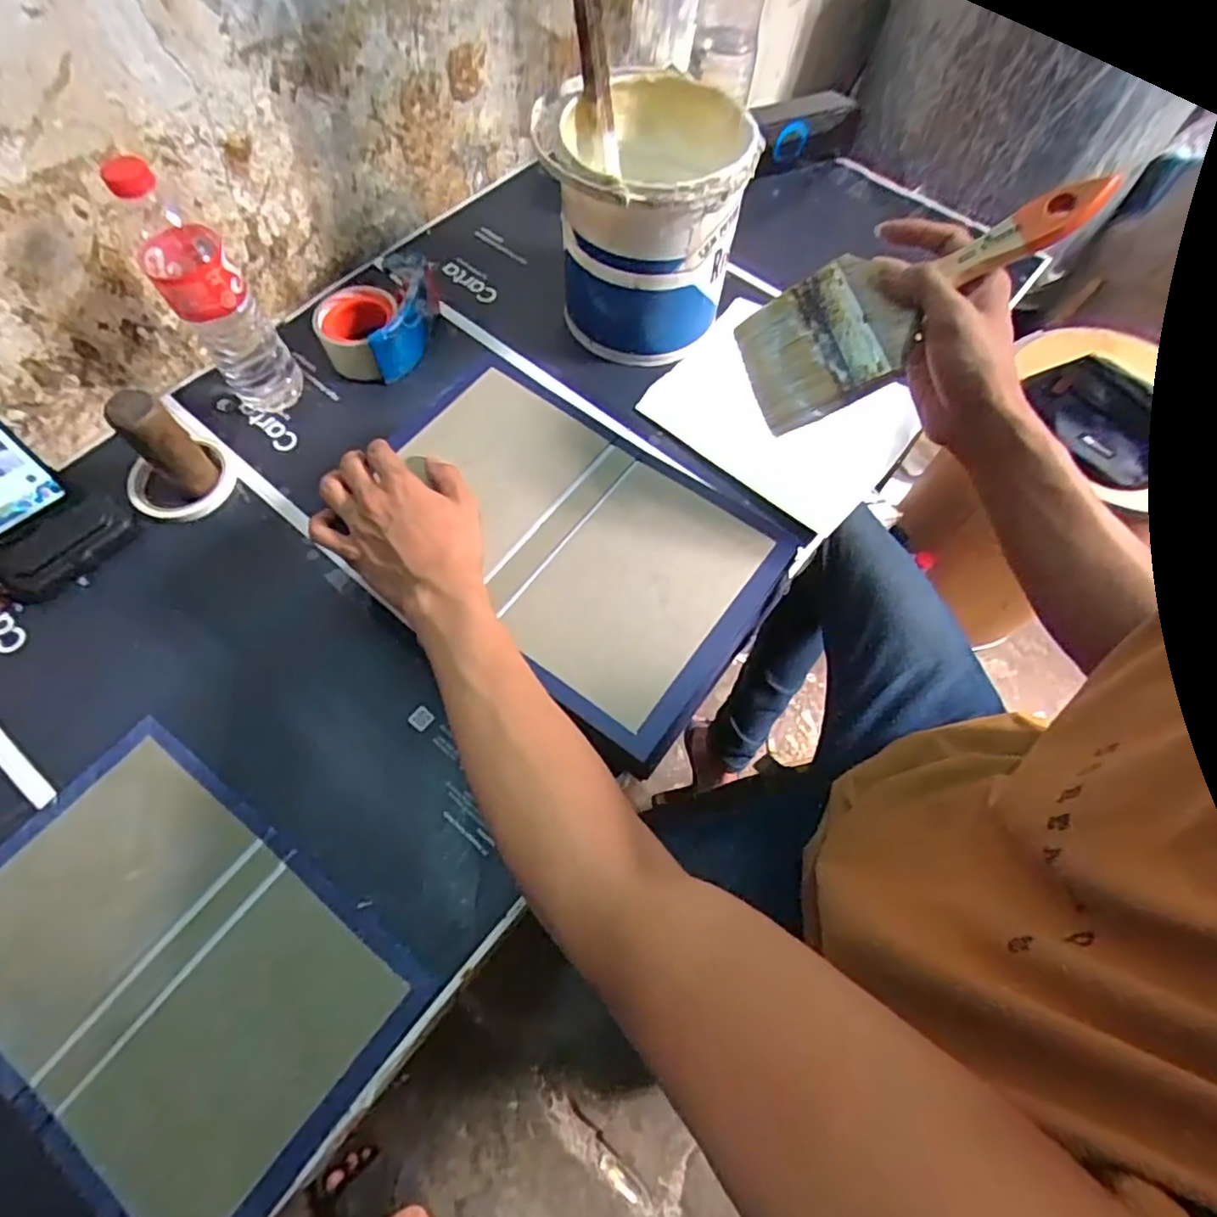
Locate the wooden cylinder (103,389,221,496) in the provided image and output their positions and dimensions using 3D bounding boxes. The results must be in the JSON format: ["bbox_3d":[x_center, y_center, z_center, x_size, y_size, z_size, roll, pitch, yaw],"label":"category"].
[{"bbox_3d":[-0.388,-0.143,0.559,0.042,0.105,0.046,-38,71,-18],"label":"wooden cylinder"}]

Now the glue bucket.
[{"bbox_3d":[0.031,-0.397,0.653,0.200,0.189,0.202,3,64,-1],"label":"glue bucket"}]

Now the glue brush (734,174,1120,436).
[{"bbox_3d":[0.187,-0.200,0.399,0.213,0.012,0.089,-25,69,20],"label":"glue brush"}]

